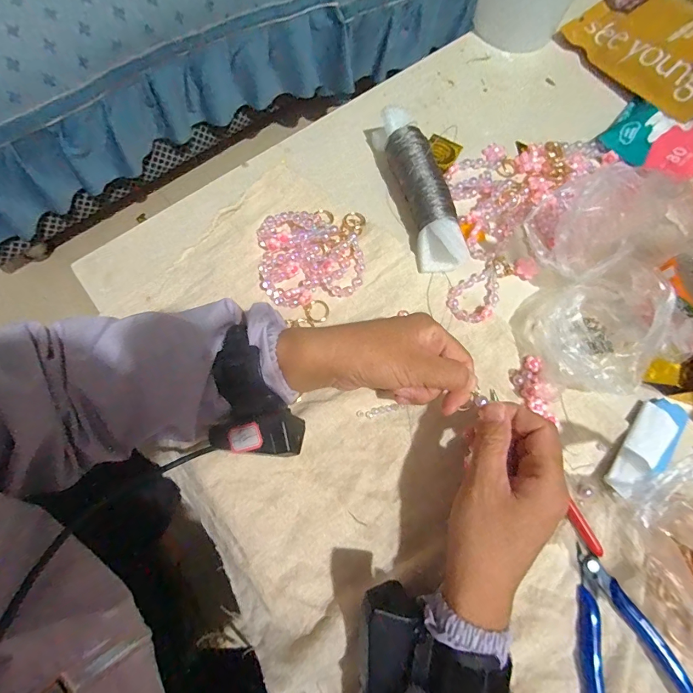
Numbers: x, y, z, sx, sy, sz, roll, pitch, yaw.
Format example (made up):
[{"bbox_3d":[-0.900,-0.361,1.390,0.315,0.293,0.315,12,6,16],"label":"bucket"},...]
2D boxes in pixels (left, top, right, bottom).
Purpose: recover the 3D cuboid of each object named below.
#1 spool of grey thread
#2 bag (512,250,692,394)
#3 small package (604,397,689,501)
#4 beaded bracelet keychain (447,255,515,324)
[{"bbox_3d":[0.073,-0.166,0.393,0.046,0.039,0.187,-15,75,-3],"label":"spool of grey thread"},{"bbox_3d":[0.220,-0.018,0.331,0.102,0.072,0.106,-30,76,-7],"label":"bag"},{"bbox_3d":[0.261,0.086,0.330,0.031,0.021,0.104,43,79,11],"label":"small package"},{"bbox_3d":[0.138,-0.057,0.377,0.082,0.009,0.044,-39,77,-10],"label":"beaded bracelet keychain"}]

